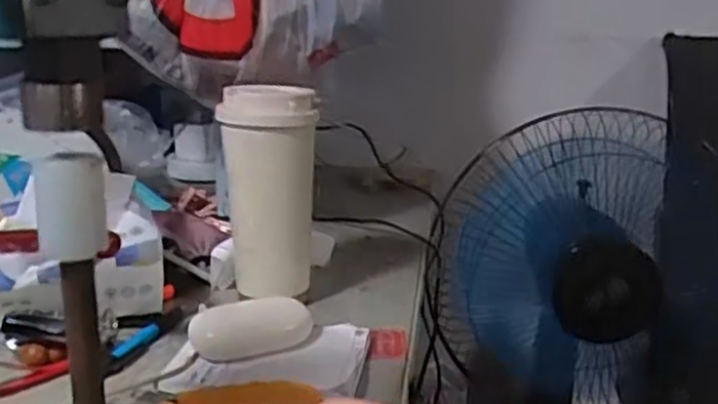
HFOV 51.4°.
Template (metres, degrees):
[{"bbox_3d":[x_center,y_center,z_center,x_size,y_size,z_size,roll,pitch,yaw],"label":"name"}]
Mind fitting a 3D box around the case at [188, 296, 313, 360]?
[{"bbox_3d":[-0.085,0.099,0.586,0.092,0.030,0.040,-7,17,-26],"label":"case"}]

